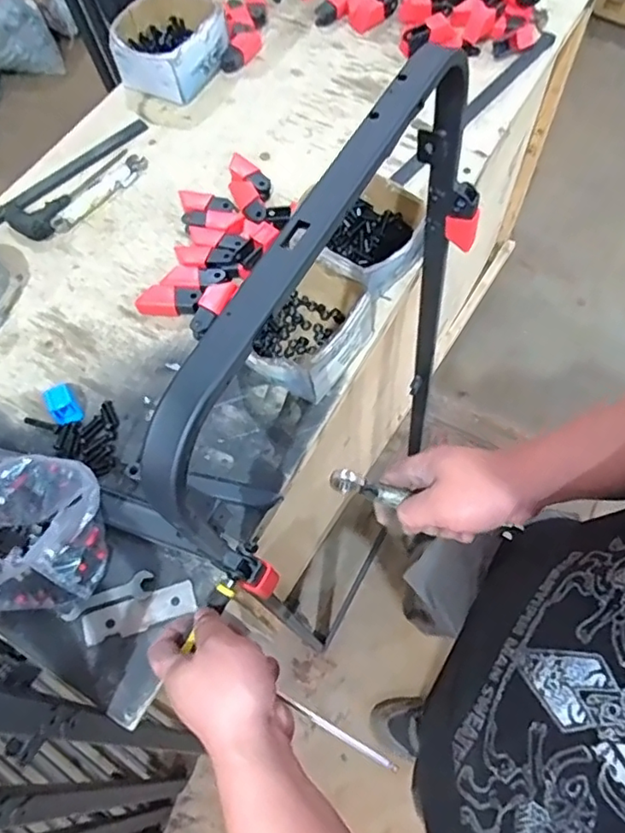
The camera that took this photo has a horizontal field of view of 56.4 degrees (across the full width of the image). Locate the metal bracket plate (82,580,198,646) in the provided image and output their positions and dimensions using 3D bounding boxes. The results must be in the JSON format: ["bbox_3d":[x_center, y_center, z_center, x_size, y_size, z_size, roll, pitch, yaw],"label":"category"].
[{"bbox_3d":[-0.181,0.206,0.611,0.117,0.005,0.033,-17,65,-5],"label":"metal bracket plate"}]

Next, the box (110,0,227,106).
[{"bbox_3d":[-0.240,-0.627,0.977,0.172,0.072,0.188,16,67,10],"label":"box"}]

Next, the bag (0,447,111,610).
[{"bbox_3d":[-0.327,0.100,0.613,0.192,0.115,0.219,-26,67,-9],"label":"bag"}]

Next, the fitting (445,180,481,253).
[{"bbox_3d":[0.182,-0.240,0.699,0.038,0.079,0.027,21,68,12],"label":"fitting"}]

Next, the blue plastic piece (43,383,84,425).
[{"bbox_3d":[-0.302,-0.012,0.708,0.031,0.035,0.039,-30,67,-11],"label":"blue plastic piece"}]

